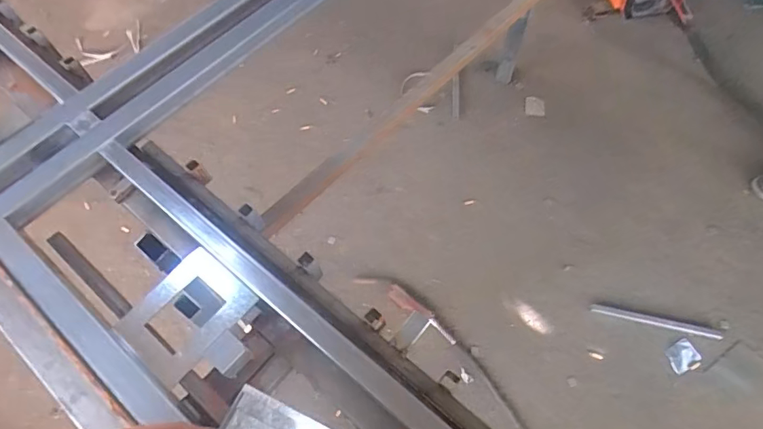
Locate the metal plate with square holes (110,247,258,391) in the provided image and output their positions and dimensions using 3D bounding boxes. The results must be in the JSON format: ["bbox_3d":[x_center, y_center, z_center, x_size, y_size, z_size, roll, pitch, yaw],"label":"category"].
[{"bbox_3d":[-0.257,0.129,0.636,0.121,0.012,0.148,35,67,19],"label":"metal plate with square holes"}]

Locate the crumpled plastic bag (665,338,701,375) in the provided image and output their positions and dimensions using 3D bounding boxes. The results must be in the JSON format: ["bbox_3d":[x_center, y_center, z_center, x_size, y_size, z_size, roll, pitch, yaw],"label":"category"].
[{"bbox_3d":[0.844,0.397,1.364,0.093,0.005,0.068,-29,64,-14],"label":"crumpled plastic bag"}]

